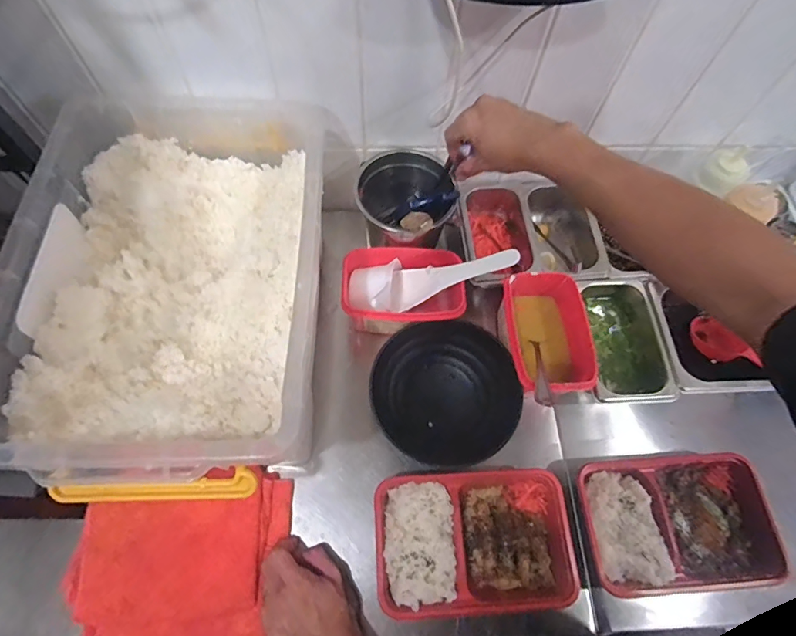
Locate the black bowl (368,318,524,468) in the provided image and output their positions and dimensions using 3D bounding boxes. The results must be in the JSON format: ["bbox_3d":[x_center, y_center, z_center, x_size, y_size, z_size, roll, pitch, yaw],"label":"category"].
[{"bbox_3d":[0.061,0.096,0.585,0.178,0.058,0.180,1,66,-3],"label":"black bowl"}]

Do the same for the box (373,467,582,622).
[{"bbox_3d":[0.087,0.253,0.516,0.223,0.039,0.143,-2,66,-4],"label":"box"}]

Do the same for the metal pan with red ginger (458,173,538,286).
[{"bbox_3d":[0.144,-0.122,0.668,0.107,0.058,0.167,-10,67,-8],"label":"metal pan with red ginger"}]

